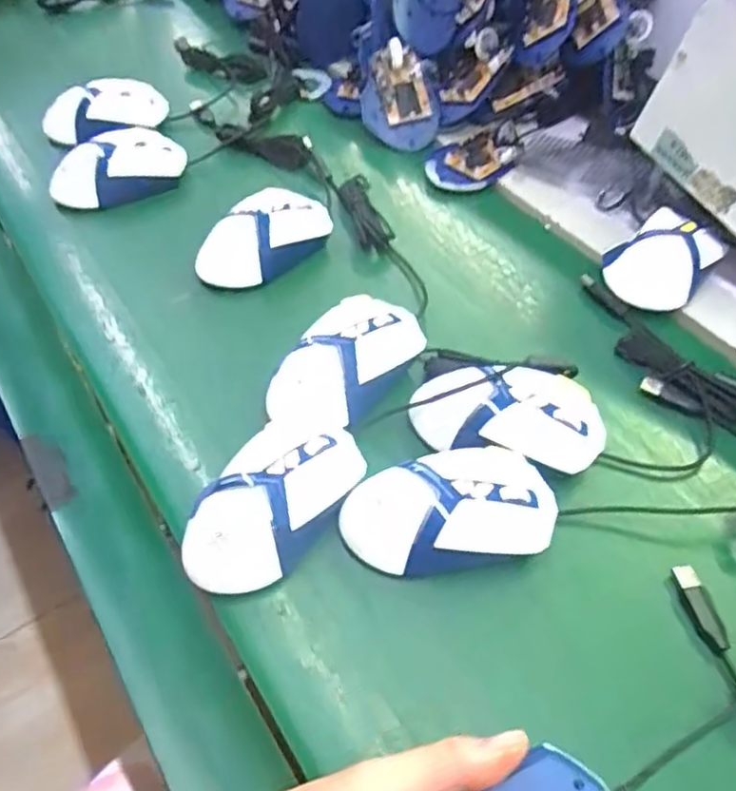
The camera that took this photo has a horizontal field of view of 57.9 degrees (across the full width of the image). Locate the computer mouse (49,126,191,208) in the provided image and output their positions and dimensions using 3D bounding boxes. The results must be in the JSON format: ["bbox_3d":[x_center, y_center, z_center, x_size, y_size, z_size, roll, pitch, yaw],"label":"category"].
[{"bbox_3d":[-0.232,-0.213,0.621,0.120,0.038,0.055,-29,56,-23],"label":"computer mouse"}]

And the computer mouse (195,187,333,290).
[{"bbox_3d":[-0.086,-0.133,0.559,0.061,0.038,0.125,35,58,26],"label":"computer mouse"}]

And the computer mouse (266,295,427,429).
[{"bbox_3d":[-0.014,-0.019,0.457,0.060,0.044,0.126,29,55,22],"label":"computer mouse"}]

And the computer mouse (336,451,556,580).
[{"bbox_3d":[0.048,0.069,0.386,0.123,0.036,0.068,-7,50,-6],"label":"computer mouse"}]

